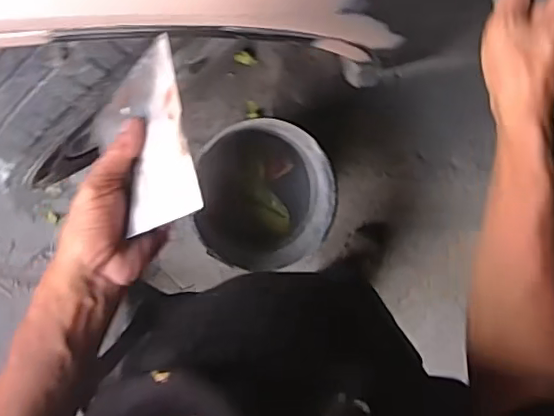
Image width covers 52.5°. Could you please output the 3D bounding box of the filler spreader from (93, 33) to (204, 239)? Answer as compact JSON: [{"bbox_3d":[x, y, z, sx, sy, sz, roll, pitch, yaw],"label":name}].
[{"bbox_3d":[-0.103,-0.047,0.429,0.102,0.008,0.141,-30,64,36],"label":"filler spreader"}]

